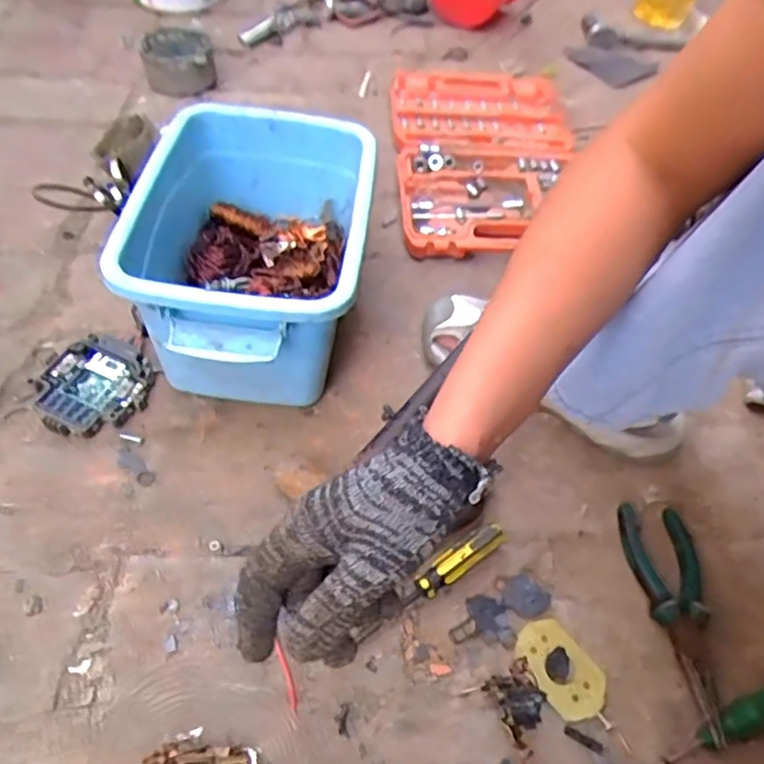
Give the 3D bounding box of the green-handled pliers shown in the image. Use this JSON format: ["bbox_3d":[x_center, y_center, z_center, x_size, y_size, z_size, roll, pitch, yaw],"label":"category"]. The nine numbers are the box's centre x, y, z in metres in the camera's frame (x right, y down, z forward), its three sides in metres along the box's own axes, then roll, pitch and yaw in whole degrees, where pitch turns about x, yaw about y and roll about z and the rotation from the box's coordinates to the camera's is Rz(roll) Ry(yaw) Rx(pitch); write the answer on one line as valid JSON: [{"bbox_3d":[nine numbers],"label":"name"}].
[{"bbox_3d":[0.242,0.176,0.516,0.069,0.028,0.168,5,51,-2],"label":"green-handled pliers"}]

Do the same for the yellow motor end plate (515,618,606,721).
[{"bbox_3d":[0.138,0.220,0.484,0.047,0.004,0.074,-27,59,-24],"label":"yellow motor end plate"}]

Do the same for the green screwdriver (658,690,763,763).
[{"bbox_3d":[0.231,0.259,0.454,0.146,0.024,0.022,-15,55,-17],"label":"green screwdriver"}]

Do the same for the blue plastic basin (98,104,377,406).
[{"bbox_3d":[-0.114,-0.109,0.597,0.189,0.169,0.289,6,52,0],"label":"blue plastic basin"}]

